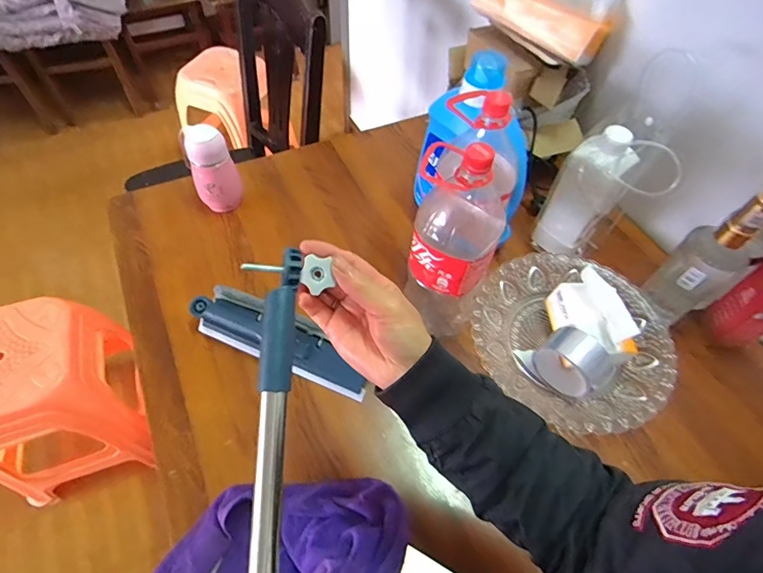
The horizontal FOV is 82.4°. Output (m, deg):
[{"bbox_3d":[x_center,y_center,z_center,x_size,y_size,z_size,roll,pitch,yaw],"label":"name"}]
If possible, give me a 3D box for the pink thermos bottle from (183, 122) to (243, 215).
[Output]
[{"bbox_3d":[-0.293,-0.205,0.763,0.075,0.144,0.072,-21,60,-15],"label":"pink thermos bottle"}]

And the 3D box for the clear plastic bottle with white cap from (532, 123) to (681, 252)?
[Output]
[{"bbox_3d":[0.334,-0.134,0.693,0.097,0.229,0.099,-19,60,-14],"label":"clear plastic bottle with white cap"}]

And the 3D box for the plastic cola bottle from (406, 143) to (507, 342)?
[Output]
[{"bbox_3d":[0.086,-0.046,0.563,0.105,0.317,0.096,22,59,12],"label":"plastic cola bottle"}]

